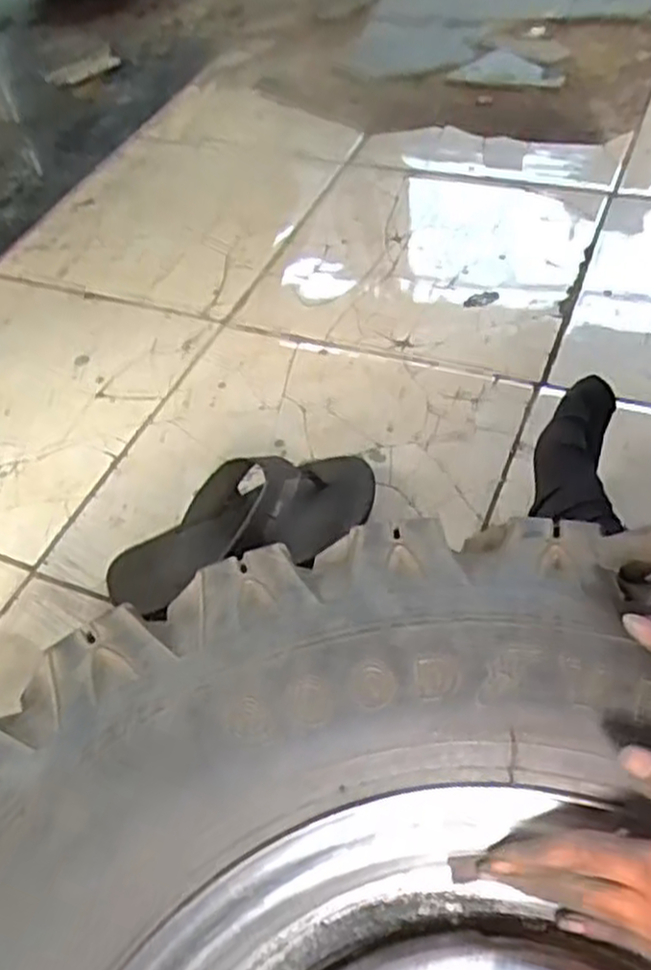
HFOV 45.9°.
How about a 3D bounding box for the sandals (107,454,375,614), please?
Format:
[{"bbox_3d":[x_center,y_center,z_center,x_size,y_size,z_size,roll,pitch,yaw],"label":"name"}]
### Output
[{"bbox_3d":[-0.078,0.034,0.735,0.271,0.057,0.125,-17,52,-9],"label":"sandals"}]

